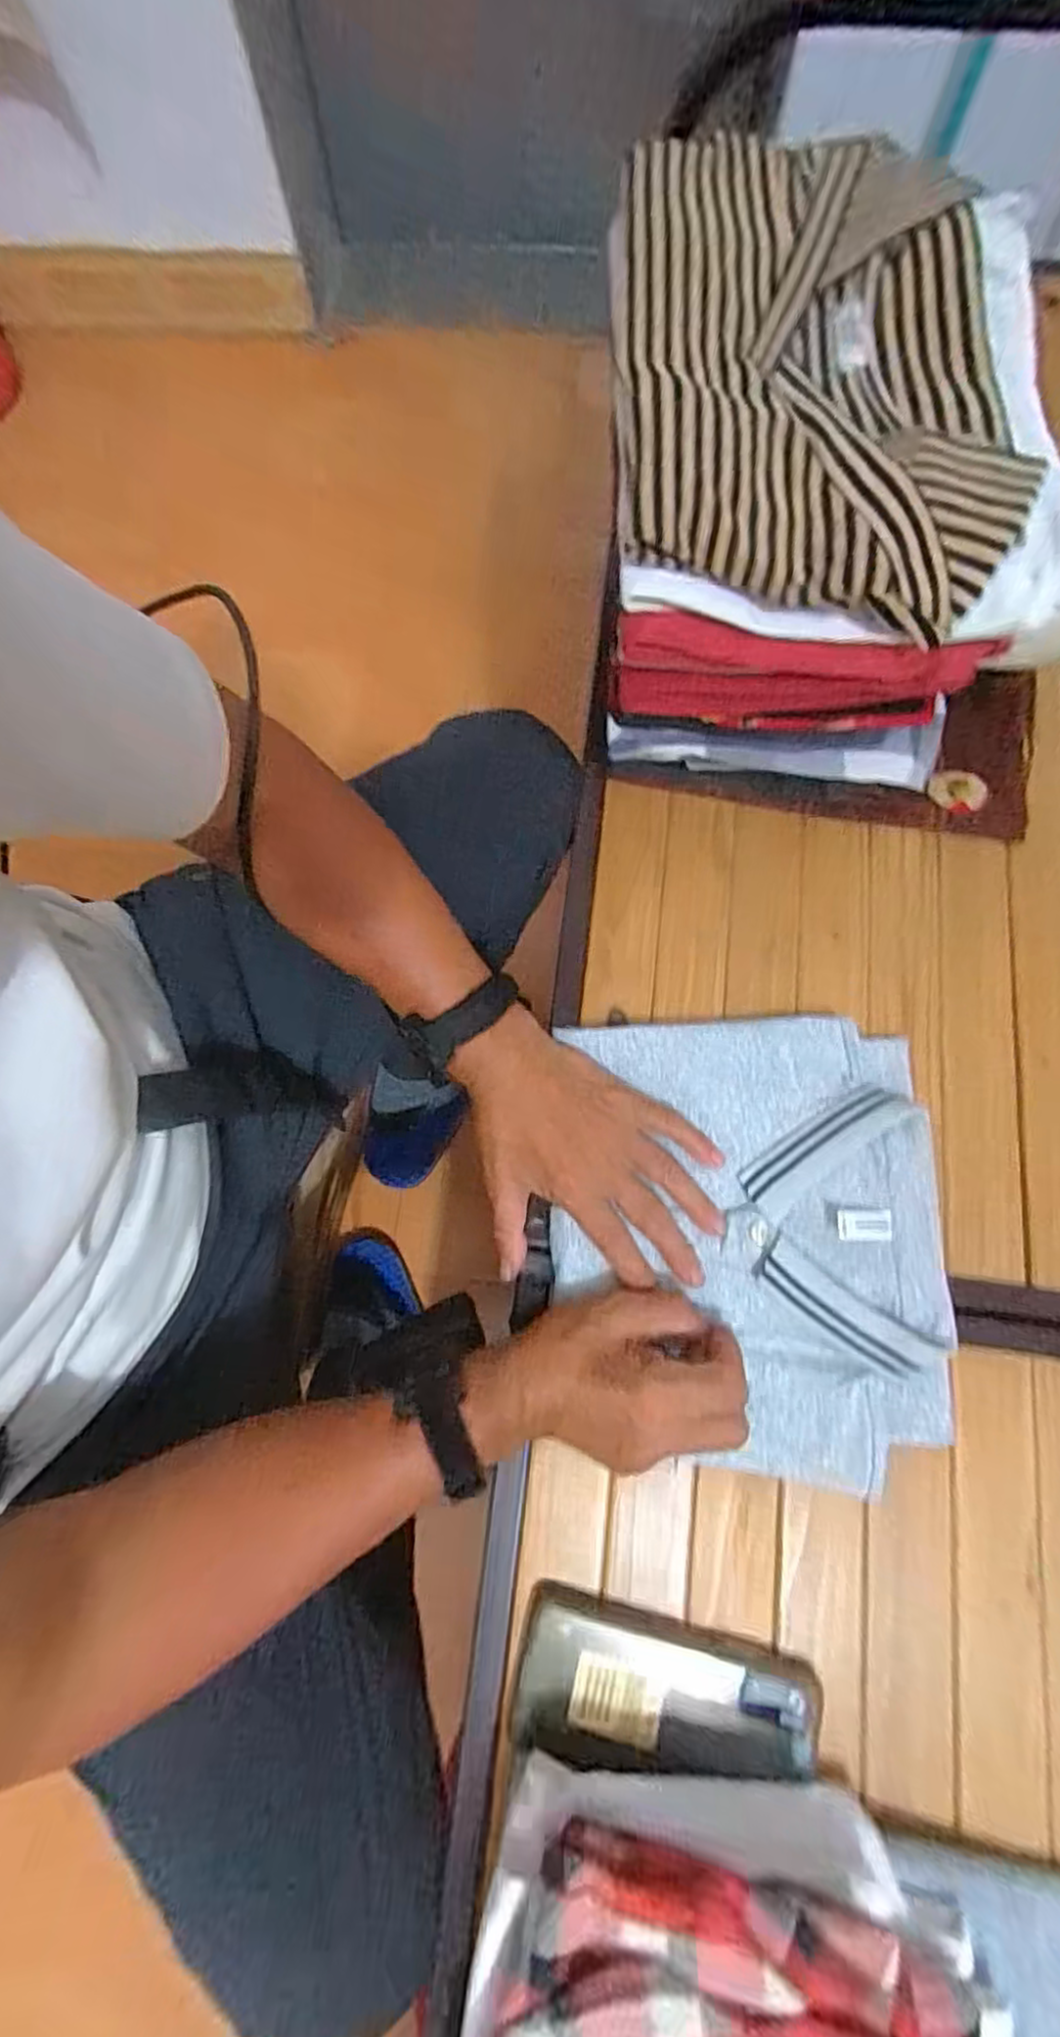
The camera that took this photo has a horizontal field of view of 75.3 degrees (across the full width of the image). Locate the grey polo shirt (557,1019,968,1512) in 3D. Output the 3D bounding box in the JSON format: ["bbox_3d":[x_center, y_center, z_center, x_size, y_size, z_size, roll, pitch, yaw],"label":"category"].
[{"bbox_3d":[0.134,0.134,0.427,0.231,0.018,0.270,3,74,-1],"label":"grey polo shirt"}]

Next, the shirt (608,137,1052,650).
[{"bbox_3d":[0.157,-0.365,0.382,0.212,0.041,0.330,1,76,2],"label":"shirt"}]

